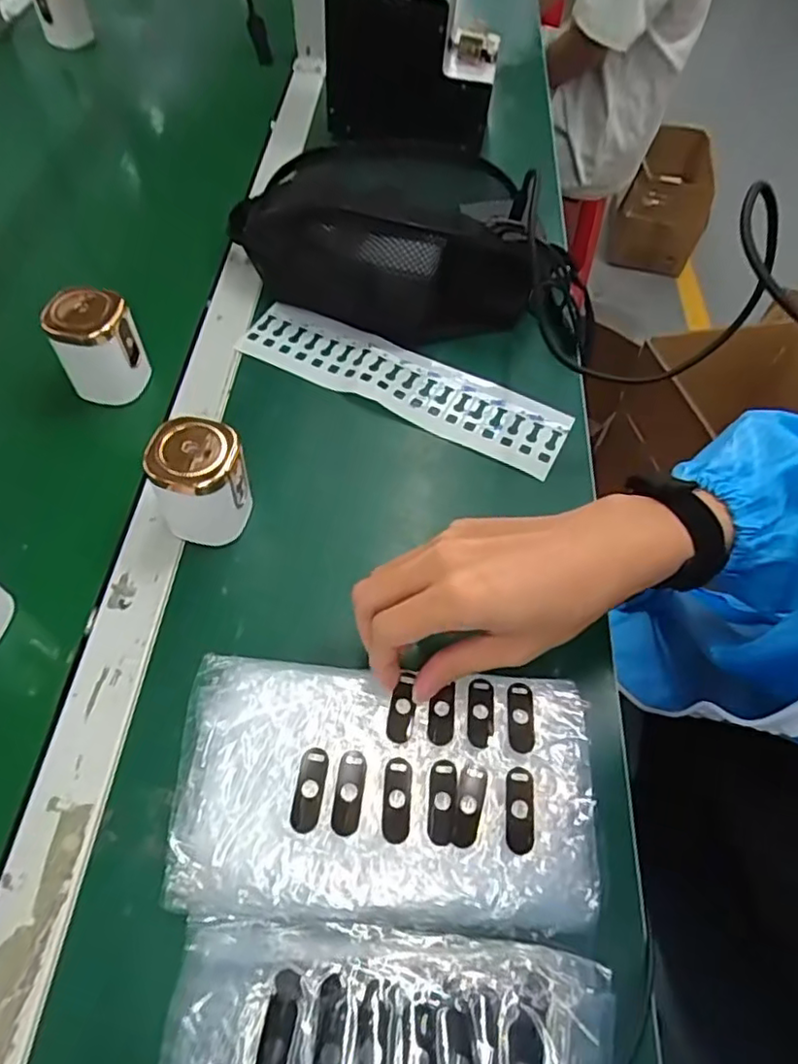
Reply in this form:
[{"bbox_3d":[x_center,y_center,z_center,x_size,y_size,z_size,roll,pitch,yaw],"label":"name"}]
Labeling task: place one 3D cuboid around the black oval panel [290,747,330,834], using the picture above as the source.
[{"bbox_3d":[-0.047,0.135,0.325,0.015,0.006,0.040,9,58,1],"label":"black oval panel"}]

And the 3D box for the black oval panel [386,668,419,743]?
[{"bbox_3d":[0.003,0.097,0.352,0.014,0.006,0.042,12,54,3],"label":"black oval panel"}]

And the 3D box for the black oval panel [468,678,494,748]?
[{"bbox_3d":[0.046,0.101,0.350,0.014,0.004,0.039,6,58,-1],"label":"black oval panel"}]

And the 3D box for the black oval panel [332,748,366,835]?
[{"bbox_3d":[-0.026,0.136,0.325,0.014,0.004,0.040,9,64,-2],"label":"black oval panel"}]

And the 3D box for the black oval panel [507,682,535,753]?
[{"bbox_3d":[0.068,0.103,0.349,0.014,0.004,0.040,6,58,-1],"label":"black oval panel"}]

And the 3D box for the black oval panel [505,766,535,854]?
[{"bbox_3d":[0.063,0.145,0.323,0.014,0.005,0.040,5,58,-1],"label":"black oval panel"}]

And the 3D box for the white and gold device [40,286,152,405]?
[{"bbox_3d":[-0.233,-0.145,0.482,0.052,0.076,0.045,12,58,3],"label":"white and gold device"}]

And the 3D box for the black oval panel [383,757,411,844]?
[{"bbox_3d":[-0.001,0.140,0.325,0.013,0.004,0.040,4,62,-1],"label":"black oval panel"}]

